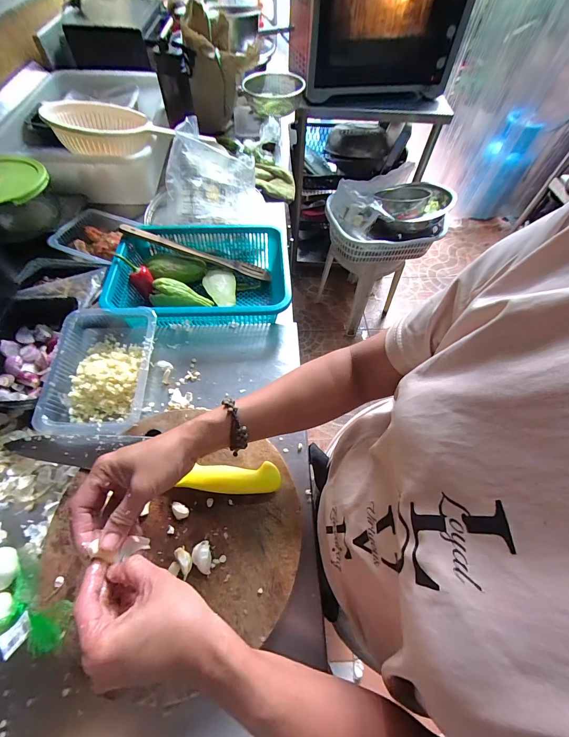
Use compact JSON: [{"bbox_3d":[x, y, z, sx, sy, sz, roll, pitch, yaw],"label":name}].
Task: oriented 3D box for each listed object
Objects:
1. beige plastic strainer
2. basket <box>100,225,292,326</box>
[{"bbox_3d":[-0.333,-0.525,0.671,0.316,0.063,0.183,7,59,1],"label":"beige plastic strainer"},{"bbox_3d":[-0.152,-0.165,0.588,0.302,0.092,0.226,-1,59,-4],"label":"basket"}]

